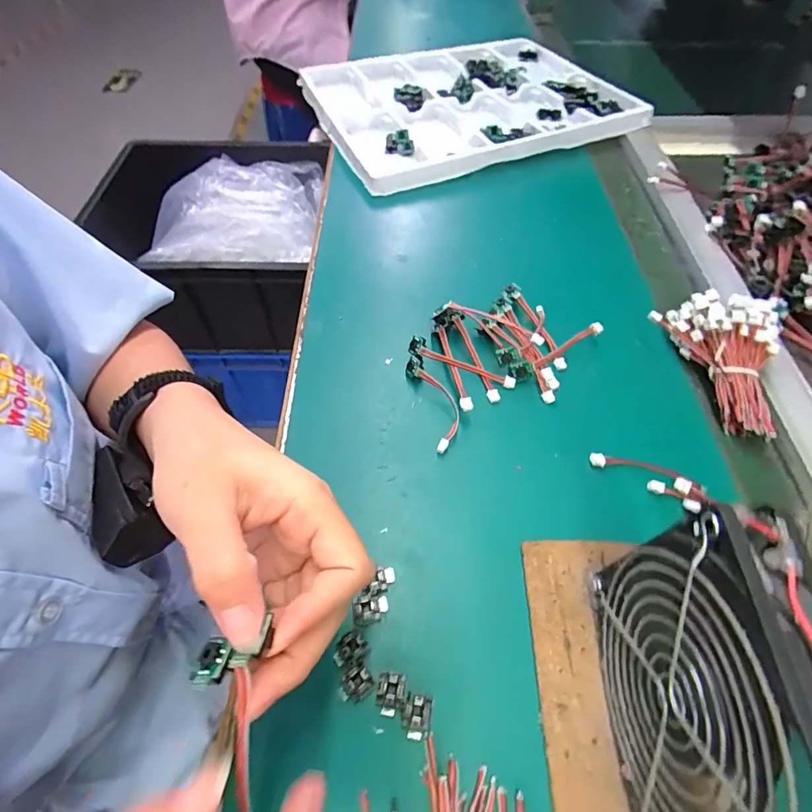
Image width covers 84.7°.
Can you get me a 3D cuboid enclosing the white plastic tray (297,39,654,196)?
[{"bbox_3d":[0.074,-0.395,0.567,0.365,0.026,0.299,-19,59,-14],"label":"white plastic tray"}]

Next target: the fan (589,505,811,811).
[{"bbox_3d":[0.115,0.118,0.173,0.028,0.128,0.121,3,56,1],"label":"fan"}]

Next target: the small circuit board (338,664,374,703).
[{"bbox_3d":[-0.026,0.142,0.226,0.014,0.007,0.017,38,63,21],"label":"small circuit board"}]

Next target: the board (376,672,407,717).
[{"bbox_3d":[-0.008,0.145,0.224,0.014,0.007,0.018,9,56,4],"label":"board"}]

